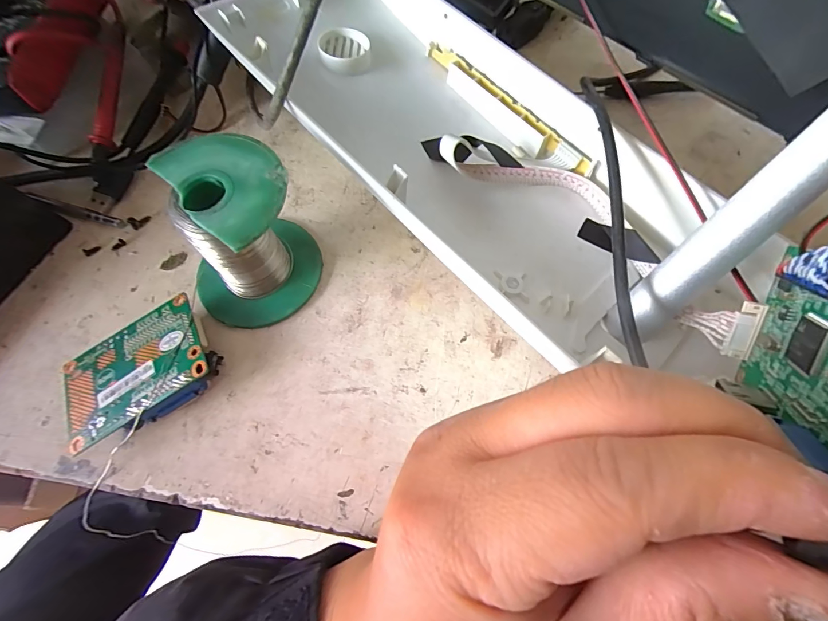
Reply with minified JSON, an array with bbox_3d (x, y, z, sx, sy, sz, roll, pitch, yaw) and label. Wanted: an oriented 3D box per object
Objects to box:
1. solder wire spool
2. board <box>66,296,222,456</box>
[{"bbox_3d":[-0.087,-0.036,0.192,0.065,0.066,0.063,-33,69,-12],"label":"solder wire spool"},{"bbox_3d":[-0.133,0.030,0.188,0.067,0.019,0.050,-31,69,-12],"label":"board"}]

